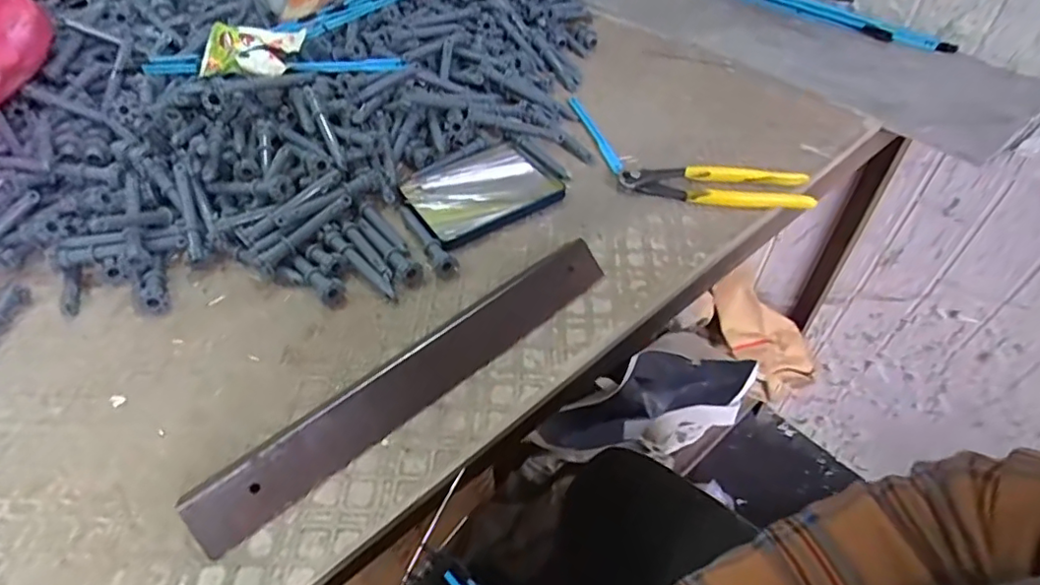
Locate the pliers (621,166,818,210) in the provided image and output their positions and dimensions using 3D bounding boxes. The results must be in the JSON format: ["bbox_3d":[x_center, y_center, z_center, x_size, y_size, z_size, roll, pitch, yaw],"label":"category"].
[{"bbox_3d":[0.175,-0.094,0.523,0.161,0.020,0.042,5,48,5],"label":"pliers"}]

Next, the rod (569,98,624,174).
[{"bbox_3d":[0.075,-0.167,0.593,0.012,0.004,0.136,-12,49,-10],"label":"rod"}]

